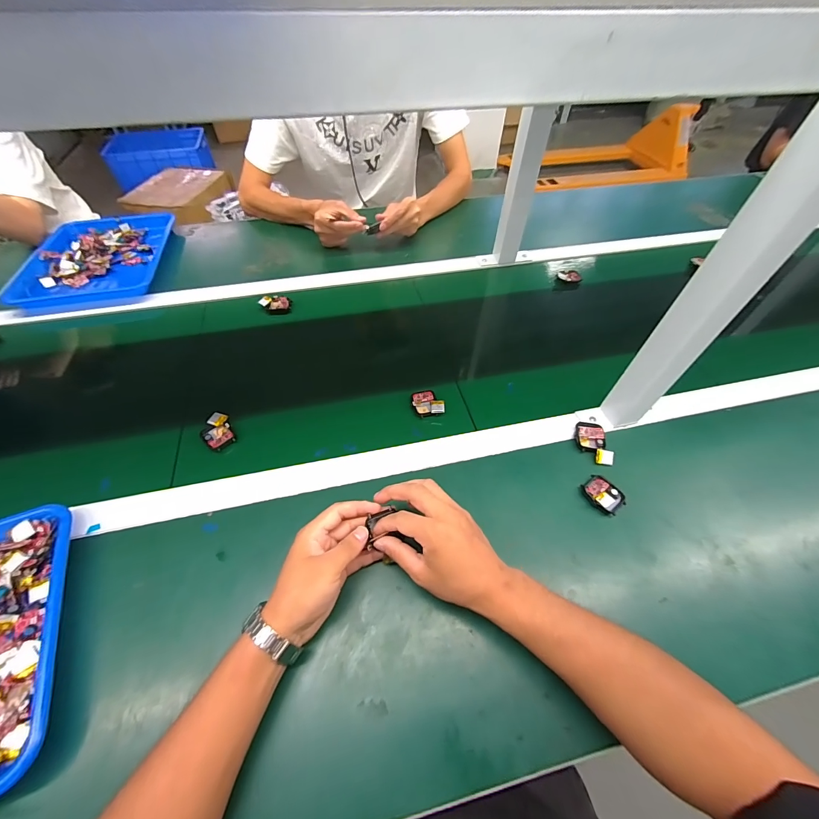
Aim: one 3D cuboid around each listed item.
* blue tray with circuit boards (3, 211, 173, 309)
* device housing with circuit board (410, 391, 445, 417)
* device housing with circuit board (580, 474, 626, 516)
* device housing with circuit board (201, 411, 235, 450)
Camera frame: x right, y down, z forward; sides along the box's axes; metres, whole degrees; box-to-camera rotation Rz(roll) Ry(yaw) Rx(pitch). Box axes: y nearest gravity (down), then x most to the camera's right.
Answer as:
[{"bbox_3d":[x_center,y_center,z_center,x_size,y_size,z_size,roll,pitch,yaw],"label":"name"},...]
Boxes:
[{"bbox_3d":[-0.655,-0.318,0.739,0.264,0.037,0.297,-9,54,-8],"label":"blue tray with circuit boards"},{"bbox_3d":[0.027,-0.010,0.531,0.046,0.015,0.045,-3,53,-4],"label":"device housing with circuit board"},{"bbox_3d":[0.242,0.107,0.444,0.037,0.014,0.047,-26,58,-19],"label":"device housing with circuit board"},{"bbox_3d":[-0.269,0.031,0.497,0.037,0.016,0.055,-23,57,-18],"label":"device housing with circuit board"}]

